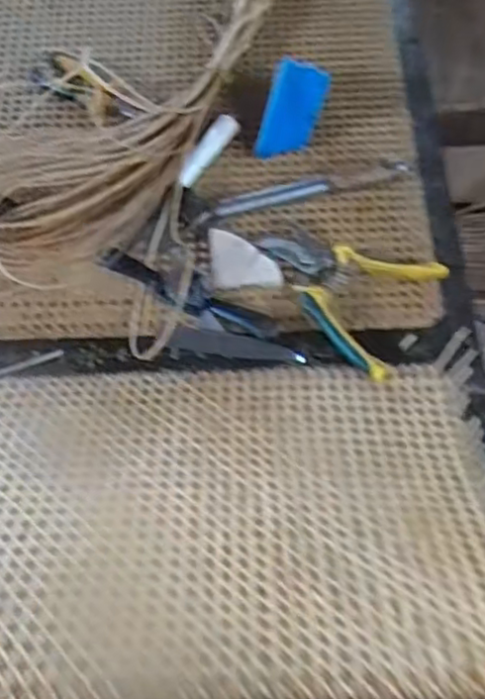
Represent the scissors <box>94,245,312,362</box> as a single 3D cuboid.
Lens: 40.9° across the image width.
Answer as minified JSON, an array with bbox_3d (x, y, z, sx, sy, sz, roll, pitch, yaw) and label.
[{"bbox_3d":[-0.044,-0.033,0.640,0.213,0.043,0.061,22,66,12],"label":"scissors"}]

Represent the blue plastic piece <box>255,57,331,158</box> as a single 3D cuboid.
[{"bbox_3d":[0.054,-0.259,0.716,0.058,0.100,0.014,13,20,-10],"label":"blue plastic piece"}]

